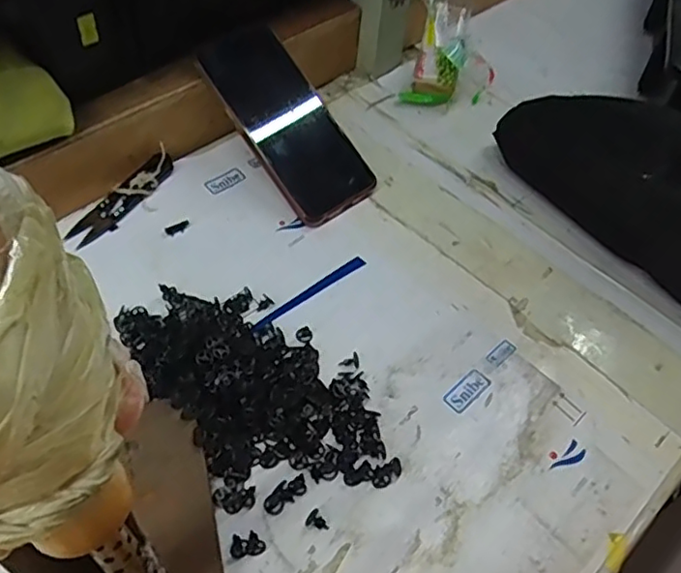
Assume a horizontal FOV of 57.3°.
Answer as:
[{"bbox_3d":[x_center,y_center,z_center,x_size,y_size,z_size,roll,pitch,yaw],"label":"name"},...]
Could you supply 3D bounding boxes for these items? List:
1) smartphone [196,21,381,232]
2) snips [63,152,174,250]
[{"bbox_3d":[-0.041,-0.130,0.499,0.080,0.011,0.165,-31,85,-24],"label":"smartphone"},{"bbox_3d":[-0.165,-0.068,0.475,0.024,0.010,0.102,28,56,16],"label":"snips"}]

